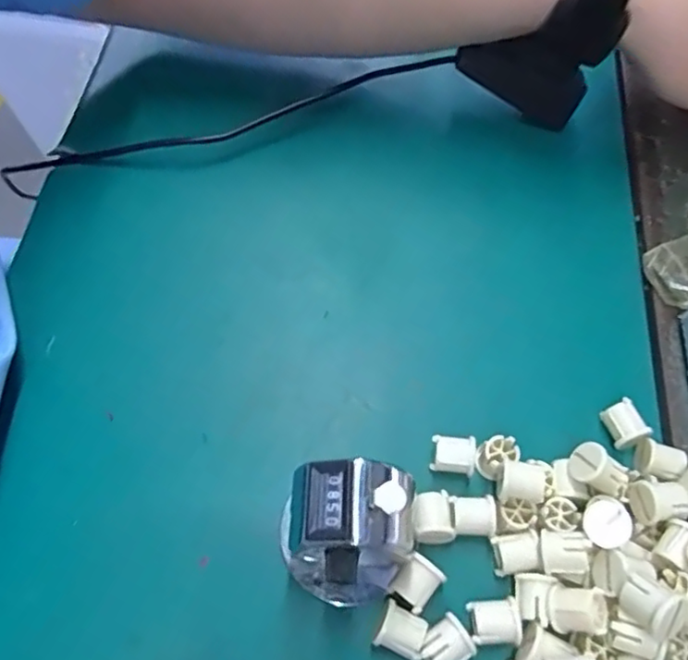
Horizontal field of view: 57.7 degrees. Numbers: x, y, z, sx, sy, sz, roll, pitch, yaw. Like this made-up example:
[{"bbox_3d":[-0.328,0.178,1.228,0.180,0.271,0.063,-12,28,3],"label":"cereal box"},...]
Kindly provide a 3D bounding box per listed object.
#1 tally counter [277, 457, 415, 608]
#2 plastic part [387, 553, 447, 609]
[{"bbox_3d":[0.000,0.069,0.219,0.045,0.052,0.044,-1,63,-4],"label":"tally counter"},{"bbox_3d":[0.027,0.094,0.232,0.014,0.010,0.016,36,66,14],"label":"plastic part"}]

